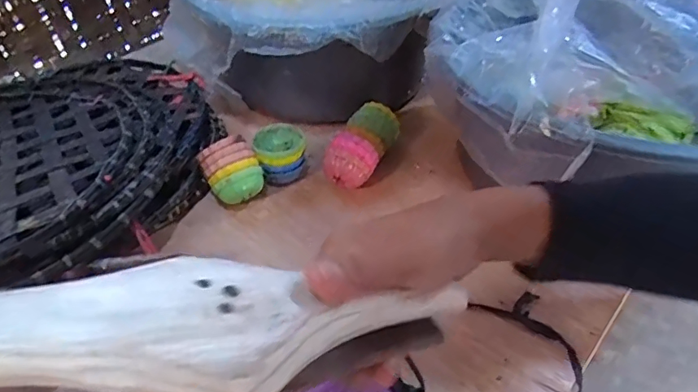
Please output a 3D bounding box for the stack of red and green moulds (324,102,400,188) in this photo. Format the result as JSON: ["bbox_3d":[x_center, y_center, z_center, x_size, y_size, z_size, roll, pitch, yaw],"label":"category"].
[{"bbox_3d":[0.017,-0.060,0.637,0.066,0.060,0.122,14,47,16],"label":"stack of red and green moulds"}]

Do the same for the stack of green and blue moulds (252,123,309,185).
[{"bbox_3d":[-0.083,-0.051,0.631,0.063,0.054,0.069,-9,45,-6],"label":"stack of green and blue moulds"}]

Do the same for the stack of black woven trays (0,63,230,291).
[{"bbox_3d":[-0.367,-0.034,0.567,0.370,0.112,0.471,13,46,15],"label":"stack of black woven trays"}]

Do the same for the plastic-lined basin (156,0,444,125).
[{"bbox_3d":[-0.050,-0.287,0.752,0.368,0.220,0.402,-1,44,1],"label":"plastic-lined basin"}]

